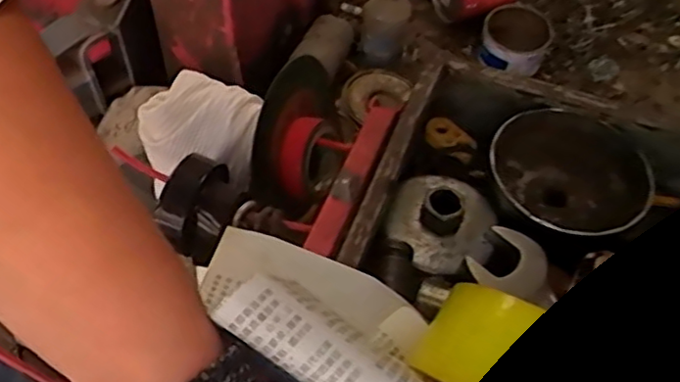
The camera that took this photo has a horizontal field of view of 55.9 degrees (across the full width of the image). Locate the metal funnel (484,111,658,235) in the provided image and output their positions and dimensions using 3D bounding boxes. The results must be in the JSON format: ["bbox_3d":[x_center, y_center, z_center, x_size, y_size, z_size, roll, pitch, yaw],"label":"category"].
[{"bbox_3d":[0.132,-0.007,0.377,0.090,0.033,0.080,32,58,20],"label":"metal funnel"}]

